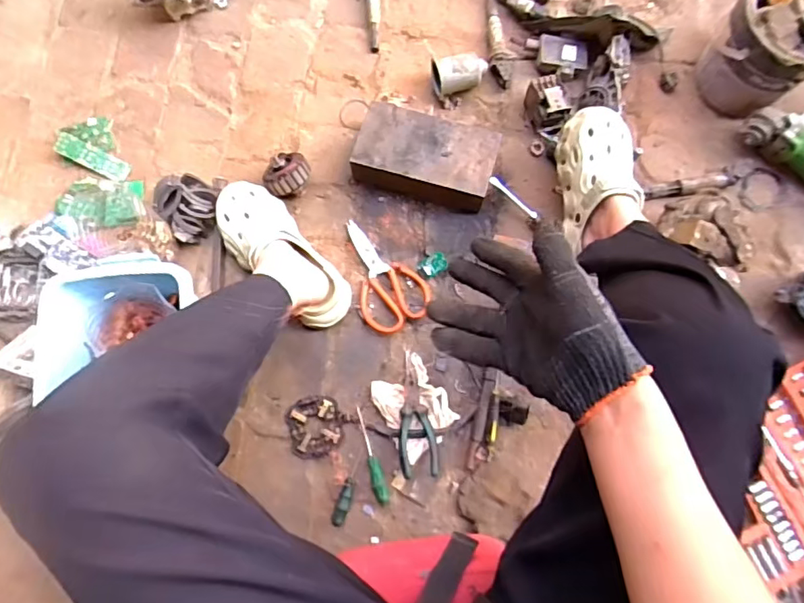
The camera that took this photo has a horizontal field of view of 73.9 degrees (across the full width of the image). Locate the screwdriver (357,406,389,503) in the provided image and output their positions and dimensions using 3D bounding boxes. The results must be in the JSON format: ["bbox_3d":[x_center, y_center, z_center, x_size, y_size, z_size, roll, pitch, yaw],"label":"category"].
[{"bbox_3d":[-0.044,0.227,0.788,0.020,0.019,0.140,-16,78,-3],"label":"screwdriver"}]

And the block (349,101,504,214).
[{"bbox_3d":[0.038,-0.235,0.865,0.218,0.064,0.128,16,79,4],"label":"block"}]

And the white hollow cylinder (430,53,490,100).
[{"bbox_3d":[0.095,-0.381,0.891,0.090,0.061,0.056,-19,78,-3],"label":"white hollow cylinder"}]

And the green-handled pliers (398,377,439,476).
[{"bbox_3d":[0.019,0.185,0.789,0.055,0.030,0.137,-8,78,-1],"label":"green-handled pliers"}]

